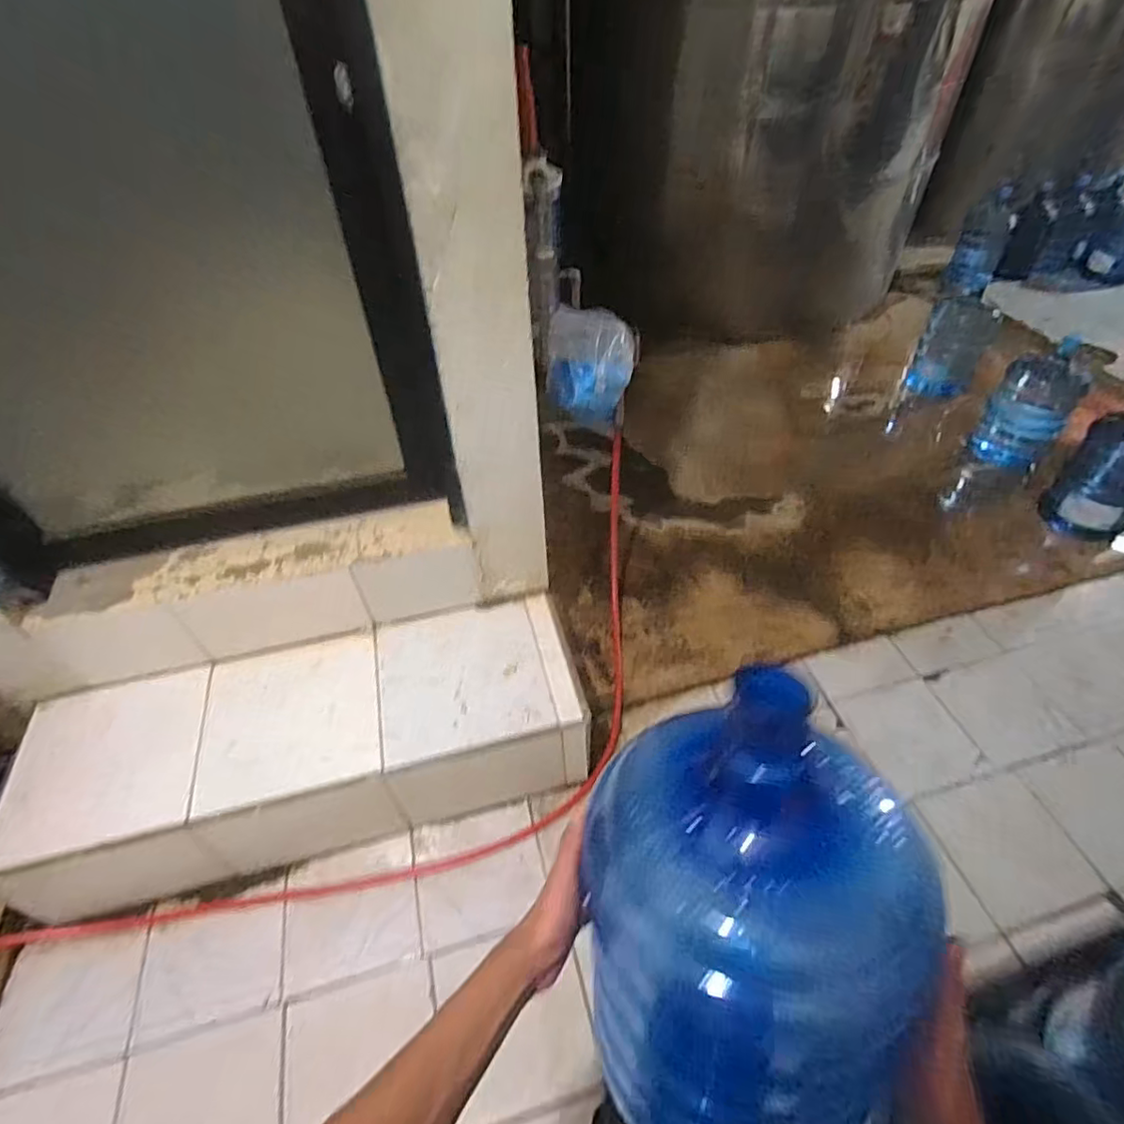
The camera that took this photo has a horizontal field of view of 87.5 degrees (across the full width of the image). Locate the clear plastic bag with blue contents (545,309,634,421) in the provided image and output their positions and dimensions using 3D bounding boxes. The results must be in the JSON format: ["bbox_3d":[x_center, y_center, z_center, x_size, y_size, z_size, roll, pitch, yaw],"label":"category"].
[{"bbox_3d":[0.079,-0.487,1.432,0.216,0.205,0.241,4,47,6],"label":"clear plastic bag with blue contents"}]

